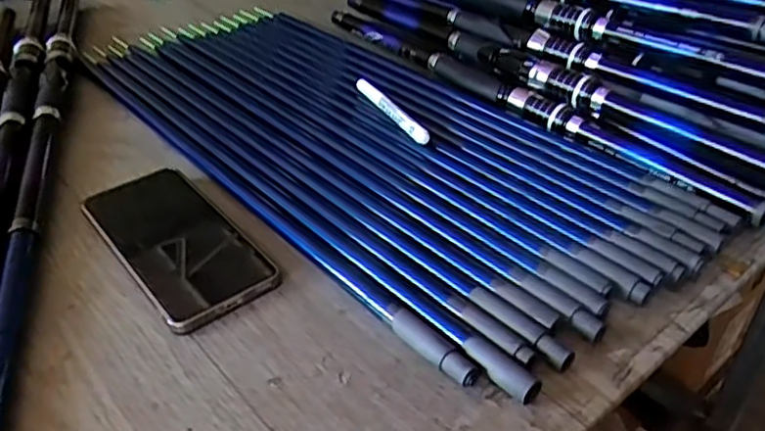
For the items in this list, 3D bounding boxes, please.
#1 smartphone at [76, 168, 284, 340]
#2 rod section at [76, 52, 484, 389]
[{"bbox_3d":[-0.145,0.014,0.454,0.080,0.011,0.173,-27,43,-30],"label":"smartphone"},{"bbox_3d":[-0.128,-0.031,0.515,0.020,0.013,0.537,-28,44,-31],"label":"rod section"}]

